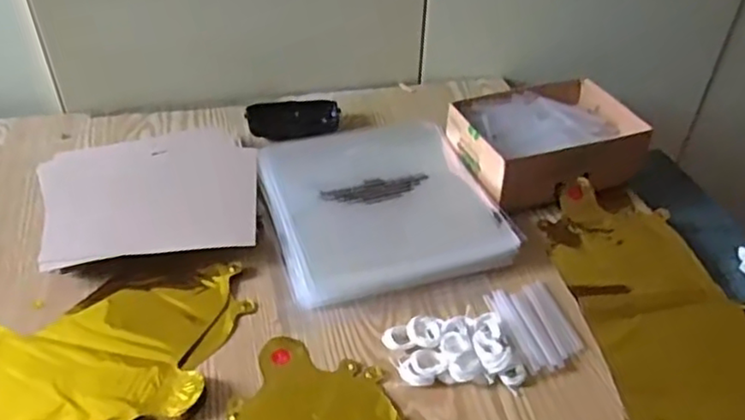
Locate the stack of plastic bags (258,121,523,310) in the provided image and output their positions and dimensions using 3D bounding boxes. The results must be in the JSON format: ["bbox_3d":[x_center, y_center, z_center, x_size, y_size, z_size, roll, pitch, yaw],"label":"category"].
[{"bbox_3d":[0.003,-0.010,0.669,0.211,0.025,0.230,-12,43,-15],"label":"stack of plastic bags"}]

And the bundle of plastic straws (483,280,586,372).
[{"bbox_3d":[0.140,0.096,0.563,0.063,0.013,0.092,-9,42,-12],"label":"bundle of plastic straws"}]

